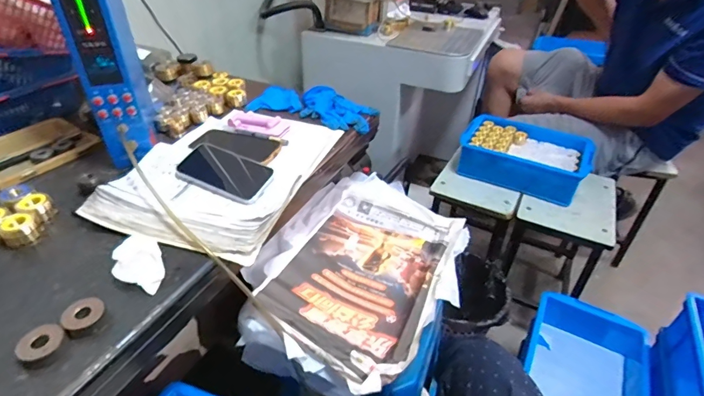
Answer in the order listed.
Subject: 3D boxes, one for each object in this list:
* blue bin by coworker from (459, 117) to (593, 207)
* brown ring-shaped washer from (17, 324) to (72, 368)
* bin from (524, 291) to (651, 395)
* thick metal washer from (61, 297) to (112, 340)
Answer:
[{"bbox_3d":[0.523,-0.129,1.228,0.363,0.106,0.263,27,44,29],"label":"blue bin by coworker"},{"bbox_3d":[-0.311,0.148,0.402,0.035,0.018,0.041,24,43,26],"label":"brown ring-shaped washer"},{"bbox_3d":[0.519,0.408,0.909,0.236,0.154,0.326,24,43,26],"label":"bin"},{"bbox_3d":[-0.283,0.128,0.426,0.038,0.020,0.039,1,37,-1],"label":"thick metal washer"}]

